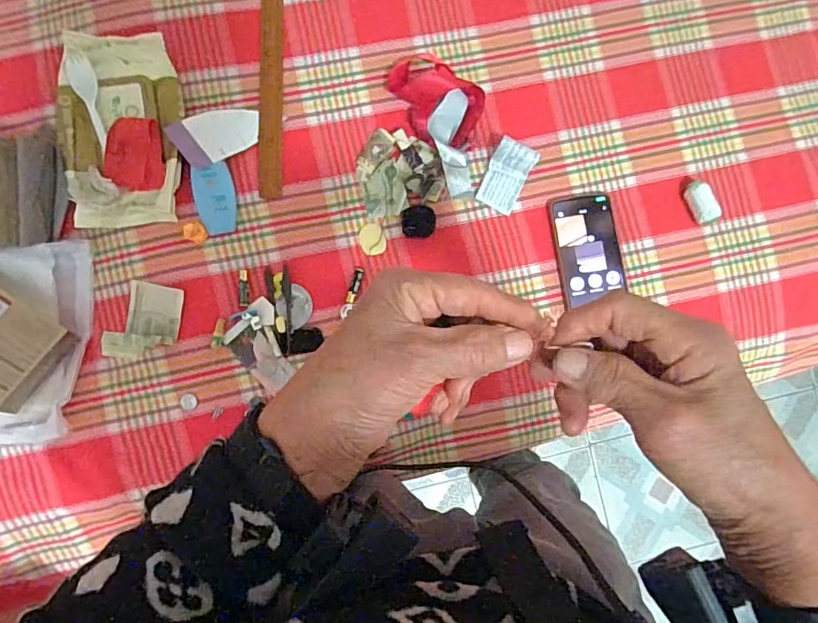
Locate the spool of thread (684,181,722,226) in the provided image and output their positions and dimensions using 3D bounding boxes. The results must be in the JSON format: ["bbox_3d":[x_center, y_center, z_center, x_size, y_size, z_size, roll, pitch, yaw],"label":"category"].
[{"bbox_3d":[0.354,-0.131,0.627,0.020,0.029,0.055,-16,88,-5],"label":"spool of thread"}]

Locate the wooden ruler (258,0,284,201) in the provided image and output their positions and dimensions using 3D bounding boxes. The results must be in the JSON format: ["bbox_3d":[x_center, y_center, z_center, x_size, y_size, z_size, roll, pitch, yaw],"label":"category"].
[{"bbox_3d":[-0.165,-0.297,0.625,0.027,0.004,0.326,-1,85,-4],"label":"wooden ruler"}]

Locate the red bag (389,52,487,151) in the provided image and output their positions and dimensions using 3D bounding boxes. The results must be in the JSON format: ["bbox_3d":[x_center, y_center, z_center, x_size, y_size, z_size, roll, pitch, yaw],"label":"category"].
[{"bbox_3d":[0.033,-0.253,0.610,0.081,0.040,0.123,-32,87,-6],"label":"red bag"}]

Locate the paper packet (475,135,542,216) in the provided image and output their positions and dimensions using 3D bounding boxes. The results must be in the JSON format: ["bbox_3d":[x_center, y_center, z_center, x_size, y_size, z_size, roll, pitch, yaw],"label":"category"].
[{"bbox_3d":[0.116,-0.161,0.618,0.048,0.034,0.073,28,86,-2],"label":"paper packet"}]

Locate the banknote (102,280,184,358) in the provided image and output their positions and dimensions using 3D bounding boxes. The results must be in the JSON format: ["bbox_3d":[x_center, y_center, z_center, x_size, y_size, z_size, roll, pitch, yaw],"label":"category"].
[{"bbox_3d":[-0.288,0.011,0.568,0.064,0.037,0.085,11,84,-3],"label":"banknote"}]

